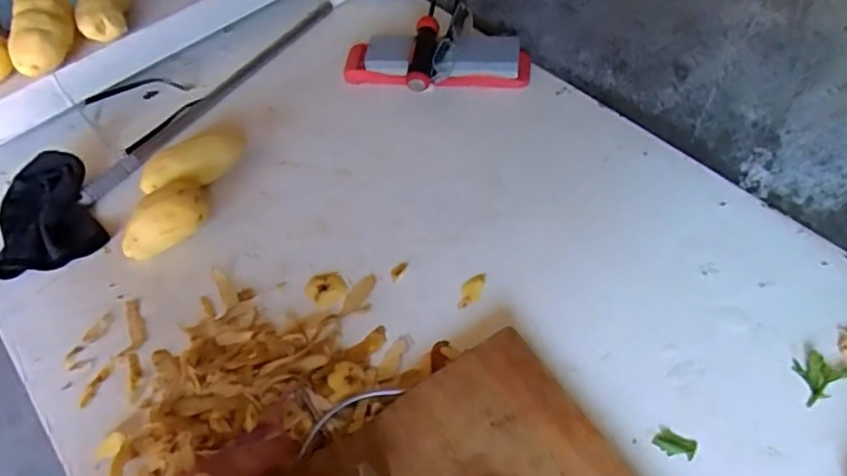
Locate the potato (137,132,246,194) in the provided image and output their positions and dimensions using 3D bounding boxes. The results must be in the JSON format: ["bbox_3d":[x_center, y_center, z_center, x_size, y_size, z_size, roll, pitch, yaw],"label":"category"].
[{"bbox_3d":[-0.269,-0.087,0.701,0.122,0.037,0.056,-35,58,-19],"label":"potato"}]

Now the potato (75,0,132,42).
[{"bbox_3d":[-0.407,-0.295,0.762,0.056,0.051,0.101,-15,54,-5],"label":"potato"}]

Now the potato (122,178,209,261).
[{"bbox_3d":[-0.280,-0.020,0.648,0.102,0.050,0.047,-37,59,-20],"label":"potato"}]

